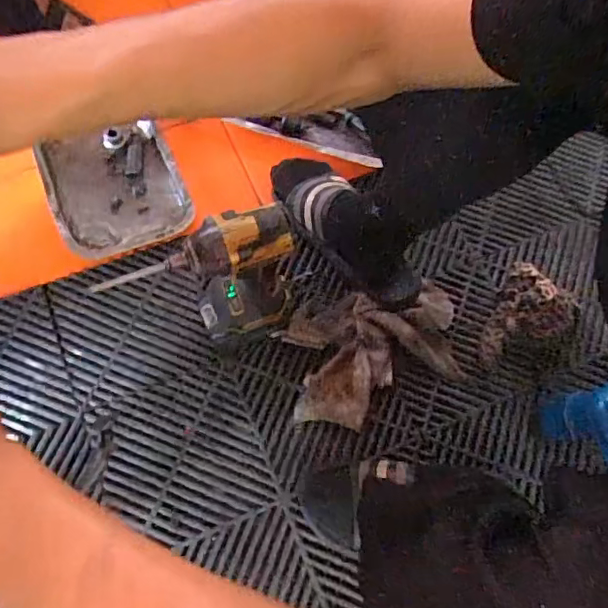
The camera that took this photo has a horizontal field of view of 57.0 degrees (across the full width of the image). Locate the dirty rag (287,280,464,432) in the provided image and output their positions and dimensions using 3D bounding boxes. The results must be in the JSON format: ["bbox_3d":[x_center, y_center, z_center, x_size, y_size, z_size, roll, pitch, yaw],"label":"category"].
[{"bbox_3d":[0.100,0.062,0.765,0.244,0.023,0.170,-12,69,-8],"label":"dirty rag"}]

